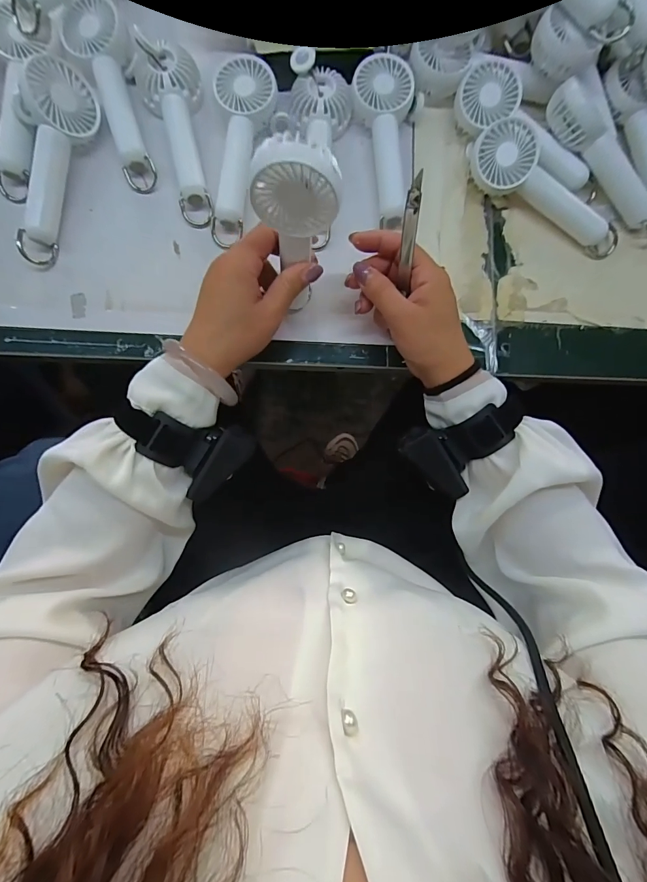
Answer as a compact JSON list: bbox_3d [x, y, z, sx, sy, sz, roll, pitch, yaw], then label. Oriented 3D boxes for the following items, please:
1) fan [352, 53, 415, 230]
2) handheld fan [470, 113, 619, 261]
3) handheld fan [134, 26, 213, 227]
[{"bbox_3d":[0.058,-0.280,0.366,0.053,0.025,0.149,-3,83,-1],"label":"fan"},{"bbox_3d":[0.213,-0.237,0.363,0.165,0.040,0.053,28,85,0],"label":"handheld fan"},{"bbox_3d":[-0.130,-0.282,0.350,0.056,0.030,0.156,-14,83,-3],"label":"handheld fan"}]

